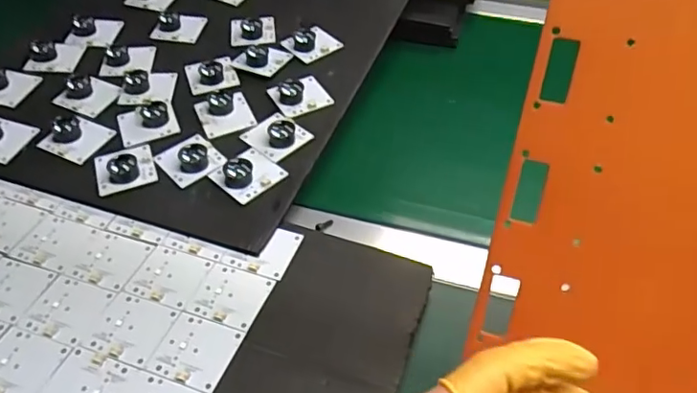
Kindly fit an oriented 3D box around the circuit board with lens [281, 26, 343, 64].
[{"bbox_3d":[-0.037,-0.156,0.565,0.048,0.020,0.040,-28,51,-27],"label":"circuit board with lens"}]

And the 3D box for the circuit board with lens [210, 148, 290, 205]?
[{"bbox_3d":[-0.080,-0.023,0.445,0.044,0.017,0.047,34,52,29],"label":"circuit board with lens"}]

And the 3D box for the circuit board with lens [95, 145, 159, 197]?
[{"bbox_3d":[-0.180,-0.027,0.450,0.045,0.014,0.044,-16,46,-18],"label":"circuit board with lens"}]

